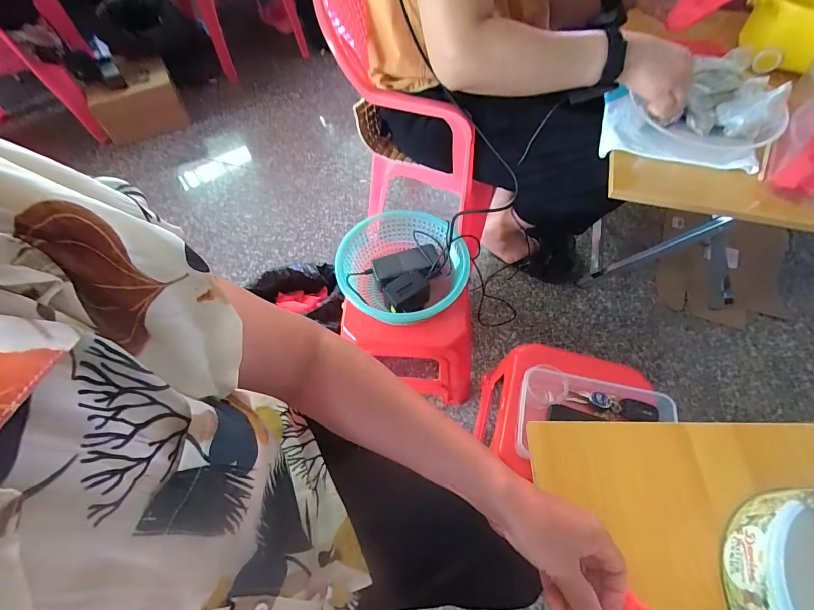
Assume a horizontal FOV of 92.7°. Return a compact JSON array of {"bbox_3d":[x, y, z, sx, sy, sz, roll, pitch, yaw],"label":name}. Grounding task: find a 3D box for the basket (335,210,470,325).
[{"bbox_3d":[-0.007,-0.057,0.756,0.230,0.123,0.236,-2,60,0],"label":"basket"}]

